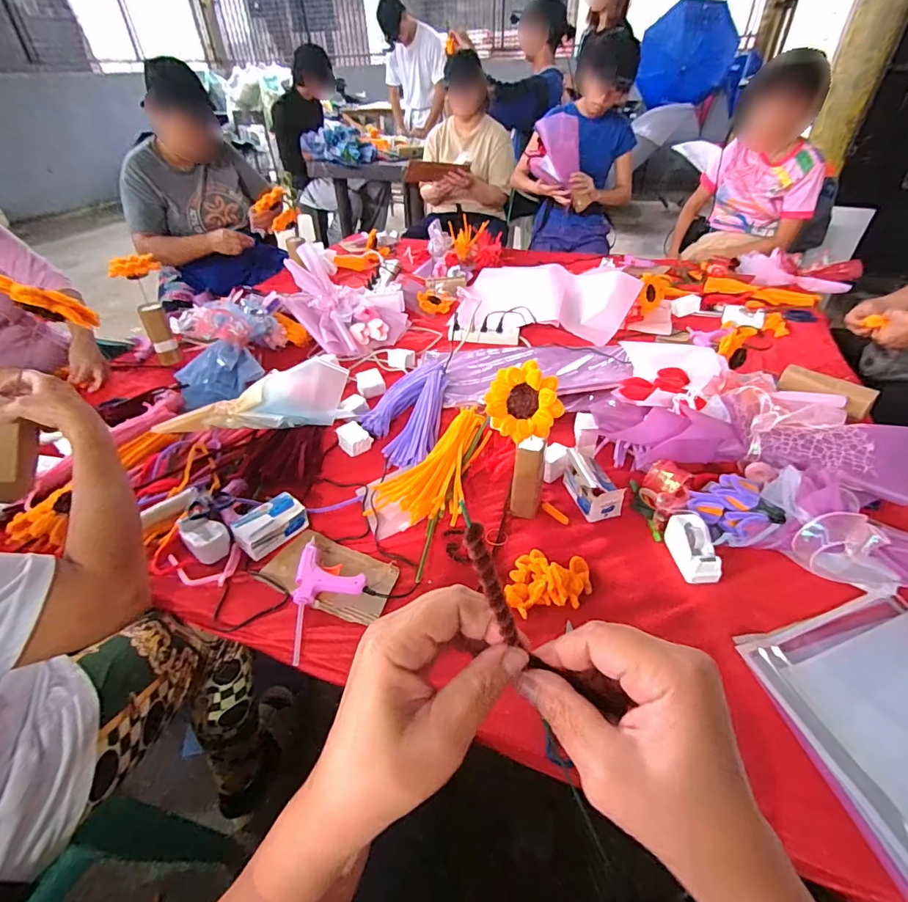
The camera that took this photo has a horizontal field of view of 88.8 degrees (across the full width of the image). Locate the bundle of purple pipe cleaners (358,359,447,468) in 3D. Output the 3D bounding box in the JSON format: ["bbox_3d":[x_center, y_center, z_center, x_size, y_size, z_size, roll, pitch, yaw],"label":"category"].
[{"bbox_3d":[-0.104,-0.102,1.013,0.155,0.034,0.351,2,39,6],"label":"bundle of purple pipe cleaners"}]

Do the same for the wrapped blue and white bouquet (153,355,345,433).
[{"bbox_3d":[-0.402,-0.079,0.930,0.421,0.127,0.071,-12,39,13],"label":"wrapped blue and white bouquet"}]

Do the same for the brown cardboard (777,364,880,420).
[{"bbox_3d":[0.724,-0.119,0.905,0.050,0.044,0.153,-27,45,-27],"label":"brown cardboard"}]

